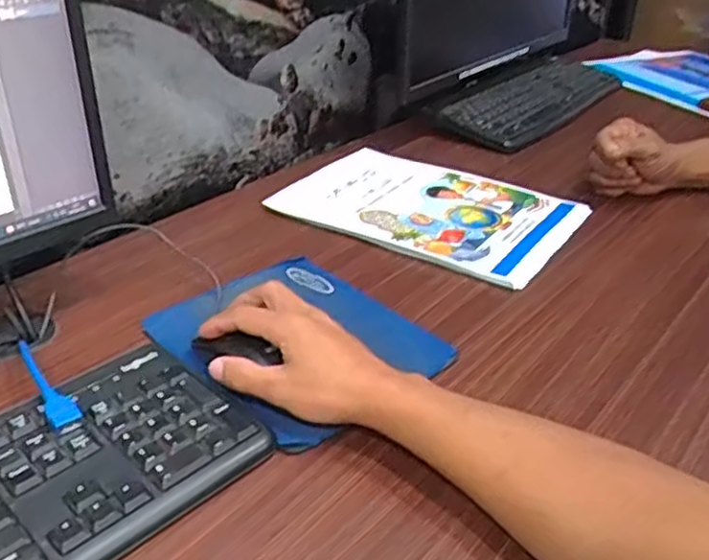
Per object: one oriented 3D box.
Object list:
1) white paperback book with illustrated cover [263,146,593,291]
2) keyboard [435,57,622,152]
[{"bbox_3d":[0.077,-0.088,0.798,0.310,0.009,0.216,22,36,27],"label":"white paperback book with illustrated cover"},{"bbox_3d":[0.293,-0.300,1.137,0.127,0.033,0.481,22,36,29],"label":"keyboard"}]

